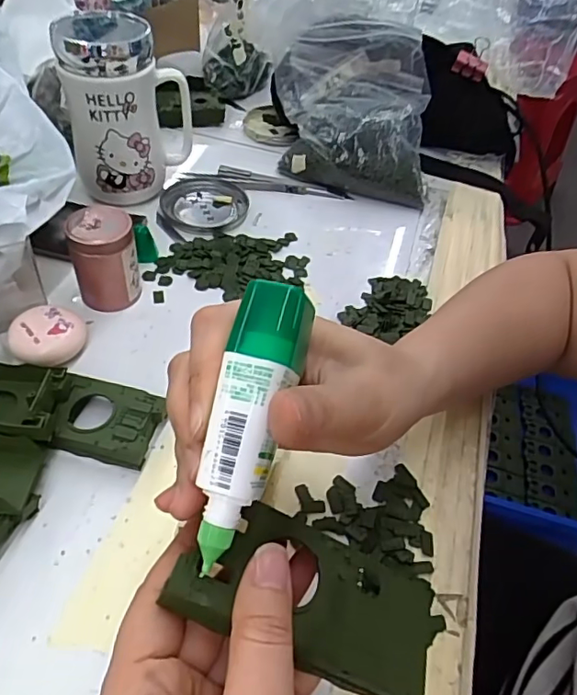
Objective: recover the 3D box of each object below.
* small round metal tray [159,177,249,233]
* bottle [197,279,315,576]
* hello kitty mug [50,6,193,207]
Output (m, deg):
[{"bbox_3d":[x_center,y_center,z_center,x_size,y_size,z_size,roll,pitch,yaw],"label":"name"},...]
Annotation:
[{"bbox_3d":[-0.079,-0.133,0.504,0.078,0.008,0.079,3,48,-3],"label":"small round metal tray"},{"bbox_3d":[-0.014,0.025,0.190,0.022,0.020,0.096,14,82,11],"label":"bottle"},{"bbox_3d":[-0.134,-0.196,0.467,0.096,0.141,0.067,0,48,-6],"label":"hello kitty mug"}]

